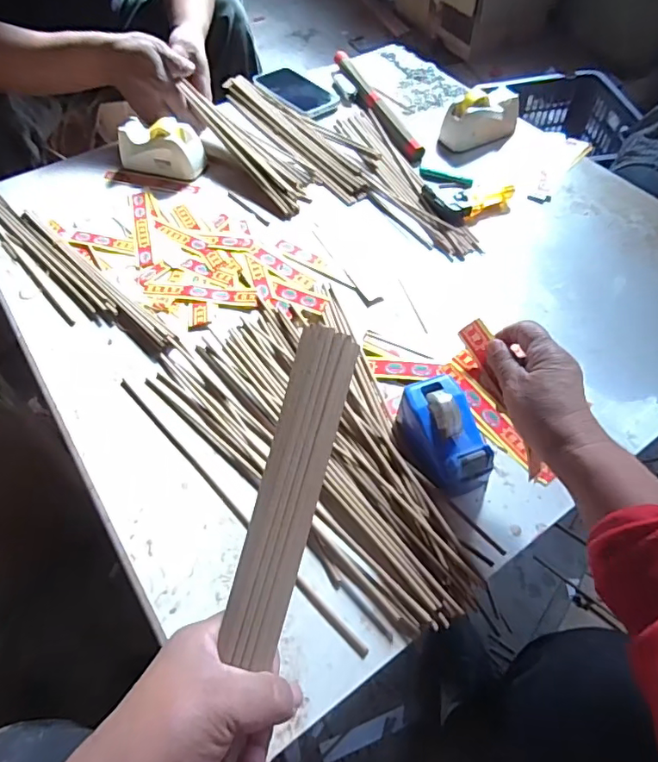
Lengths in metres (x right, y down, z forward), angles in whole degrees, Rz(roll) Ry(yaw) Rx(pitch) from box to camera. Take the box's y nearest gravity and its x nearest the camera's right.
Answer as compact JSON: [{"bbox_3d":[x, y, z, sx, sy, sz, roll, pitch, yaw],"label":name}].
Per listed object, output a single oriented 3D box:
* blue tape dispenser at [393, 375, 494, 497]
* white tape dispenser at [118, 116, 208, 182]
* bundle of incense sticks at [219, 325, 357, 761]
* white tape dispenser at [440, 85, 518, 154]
[{"bbox_3d":[0.102,0.050,0.475,0.064,0.057,0.101,-17,58,-12],"label":"blue tape dispenser"},{"bbox_3d":[-0.239,-0.334,0.739,0.119,0.056,0.062,18,58,11],"label":"white tape dispenser"},{"bbox_3d":[-0.042,0.136,0.268,0.031,0.017,0.339,14,82,8],"label":"bundle of incense sticks"},{"bbox_3d":[0.227,-0.394,0.775,0.120,0.064,0.054,-26,60,-17],"label":"white tape dispenser"}]

